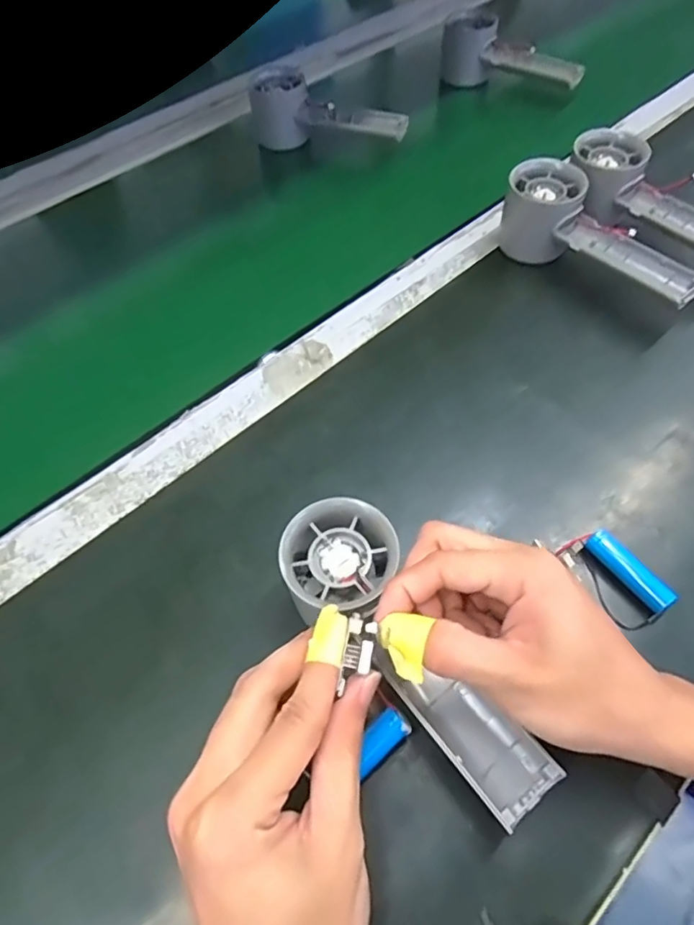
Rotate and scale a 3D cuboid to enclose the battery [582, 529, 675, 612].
[{"bbox_3d":[0.154,0.060,0.306,0.014,0.016,0.050,-33,62,-16],"label":"battery"}]

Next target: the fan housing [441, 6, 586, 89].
[{"bbox_3d":[0.178,-0.433,0.596,0.153,0.049,0.055,27,63,18],"label":"fan housing"}]

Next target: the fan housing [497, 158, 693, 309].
[{"bbox_3d":[0.190,-0.167,0.421,0.158,0.060,0.053,37,67,23],"label":"fan housing"}]

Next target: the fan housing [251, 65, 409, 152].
[{"bbox_3d":[-0.018,-0.343,0.551,0.156,0.053,0.056,13,60,11],"label":"fan housing"}]

